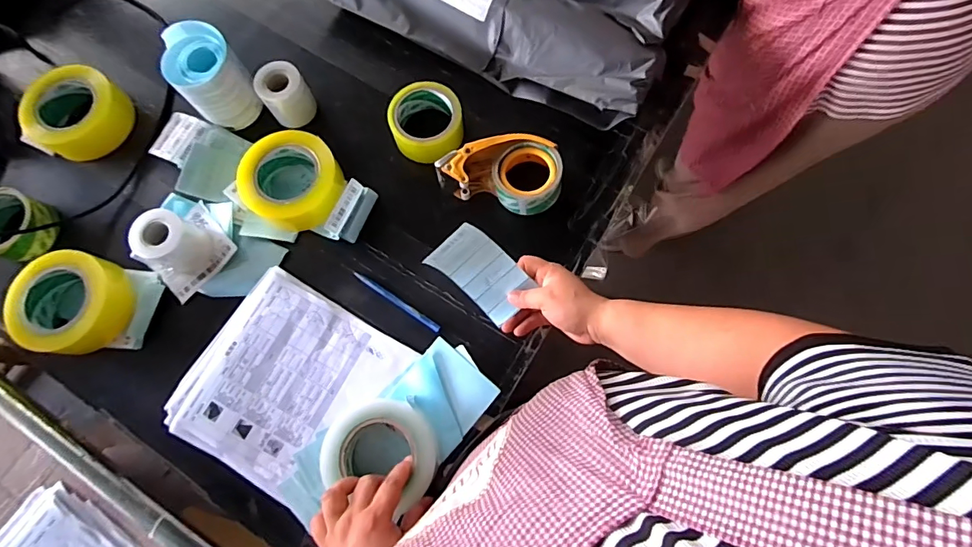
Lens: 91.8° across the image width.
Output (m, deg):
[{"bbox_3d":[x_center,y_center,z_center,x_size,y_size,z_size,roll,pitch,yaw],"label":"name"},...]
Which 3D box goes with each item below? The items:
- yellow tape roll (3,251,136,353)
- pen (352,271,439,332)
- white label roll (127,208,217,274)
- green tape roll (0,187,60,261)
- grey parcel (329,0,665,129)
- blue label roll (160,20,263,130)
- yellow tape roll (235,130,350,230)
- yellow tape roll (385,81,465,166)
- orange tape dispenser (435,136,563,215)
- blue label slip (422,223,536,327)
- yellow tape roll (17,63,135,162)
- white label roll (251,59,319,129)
[{"bbox_3d":[-0.521,0.037,0.594,0.121,0.056,0.123,0,75,1],"label":"yellow tape roll"},{"bbox_3d":[-0.114,0.036,0.600,0.134,0.012,0.012,34,78,10],"label":"pen"},{"bbox_3d":[-0.400,-0.042,0.604,0.062,0.071,0.062,0,75,1],"label":"white label roll"},{"bbox_3d":[-0.646,-0.066,0.639,0.090,0.050,0.088,18,76,6],"label":"green tape roll"},{"bbox_3d":[-0.012,-0.360,0.670,0.521,0.084,0.155,28,78,8],"label":"grey parcel"},{"bbox_3d":[-0.376,-0.272,0.650,0.086,0.098,0.120,-30,76,-7],"label":"blue label roll"},{"bbox_3d":[-0.253,-0.119,0.621,0.122,0.070,0.112,0,75,1],"label":"yellow tape roll"},{"bbox_3d":[-0.080,-0.202,0.646,0.096,0.055,0.101,0,75,1],"label":"yellow tape roll"},{"bbox_3d":[0.022,-0.135,0.624,0.156,0.064,0.092,19,77,6],"label":"orange tape dispenser"},{"bbox_3d":[-0.004,-0.002,0.553,0.117,0.016,0.069,40,106,-17],"label":"blue label slip"},{"bbox_3d":[-0.586,-0.230,0.672,0.126,0.042,0.128,0,75,1],"label":"yellow tape roll"},{"bbox_3d":[-0.276,-0.246,0.656,0.064,0.067,0.058,-36,77,-8],"label":"white label roll"}]

